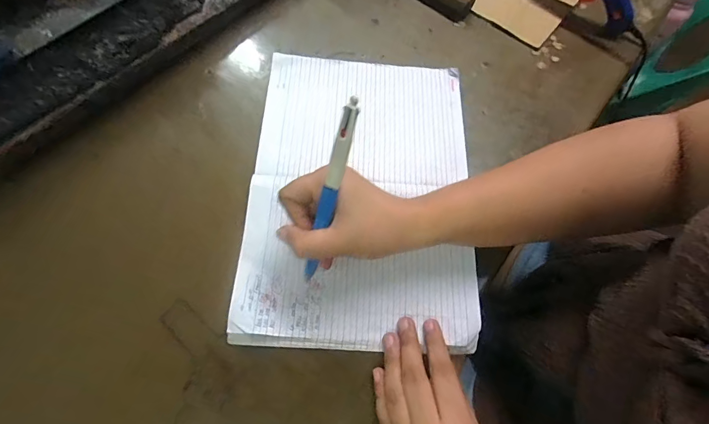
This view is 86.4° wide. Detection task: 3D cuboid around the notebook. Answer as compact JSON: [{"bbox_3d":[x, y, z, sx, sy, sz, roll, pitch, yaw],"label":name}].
[{"bbox_3d":[0.008,-0.028,0.352,0.198,0.016,0.290,3,66,-2],"label":"notebook"}]

